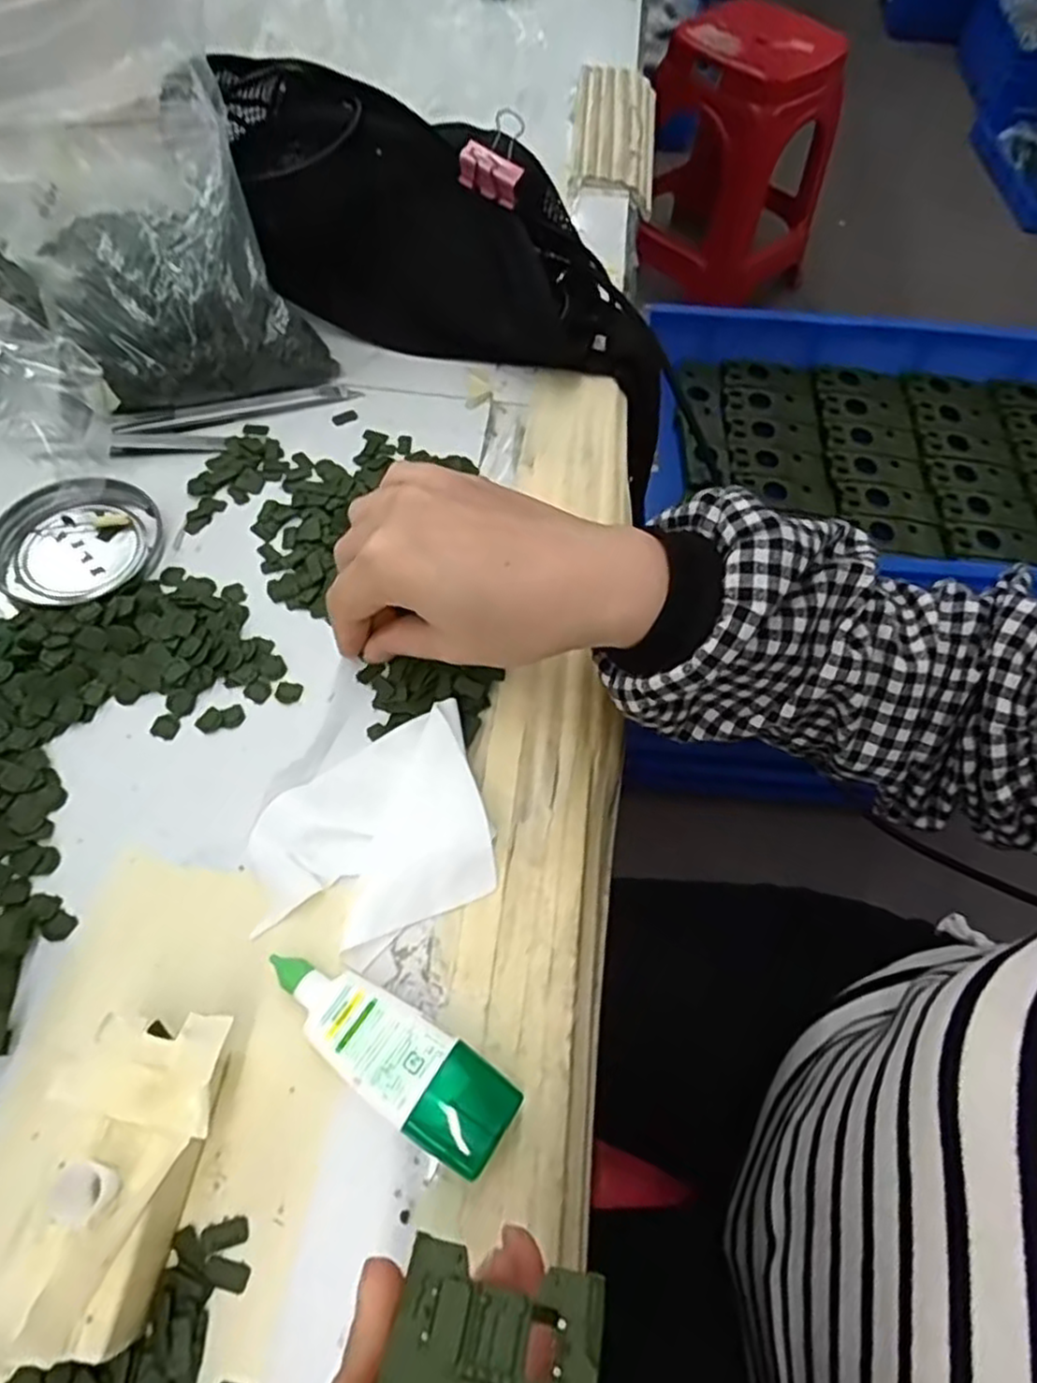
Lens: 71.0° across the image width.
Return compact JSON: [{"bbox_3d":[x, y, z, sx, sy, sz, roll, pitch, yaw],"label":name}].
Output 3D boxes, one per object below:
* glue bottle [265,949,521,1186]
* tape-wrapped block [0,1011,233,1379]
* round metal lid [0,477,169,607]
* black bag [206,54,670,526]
[{"bbox_3d":[-0.046,0.124,0.253,0.095,0.024,0.031,32,64,13],"label":"glue bottle"},{"bbox_3d":[-0.120,0.147,0.225,0.045,0.044,0.085,5,61,-1],"label":"tape-wrapped block"},{"bbox_3d":[-0.220,-0.075,0.359,0.080,0.013,0.071,1,62,-3],"label":"round metal lid"},{"bbox_3d":[-0.031,-0.255,0.424,0.308,0.126,0.086,25,61,-13],"label":"black bag"}]

